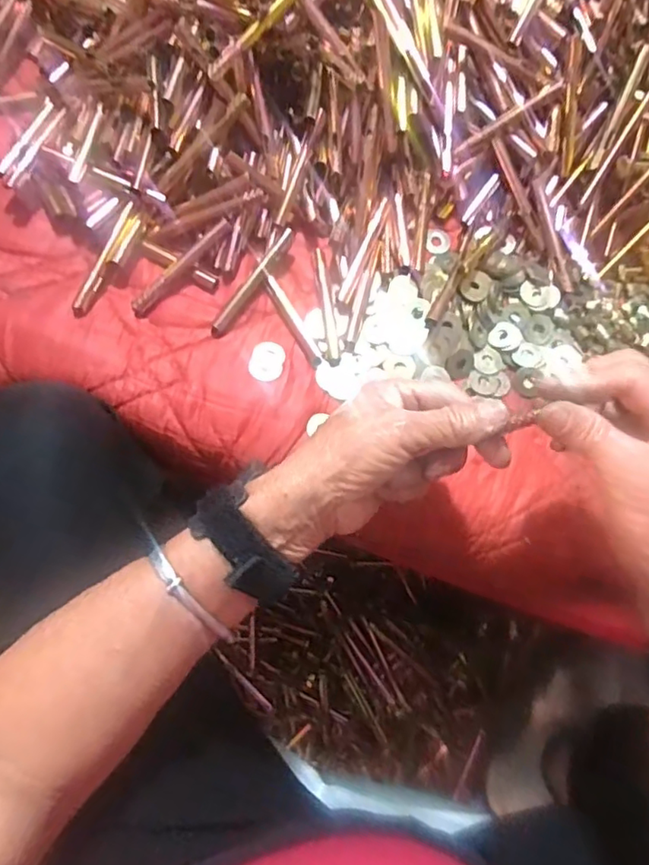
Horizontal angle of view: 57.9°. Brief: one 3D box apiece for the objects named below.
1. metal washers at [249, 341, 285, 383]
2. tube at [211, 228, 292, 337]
[{"bbox_3d":[-0.040,-0.050,0.412,0.023,0.005,0.029,15,74,0],"label":"metal washers"},{"bbox_3d":[-0.052,-0.109,0.425,0.010,0.009,0.095,36,75,5],"label":"tube"}]

